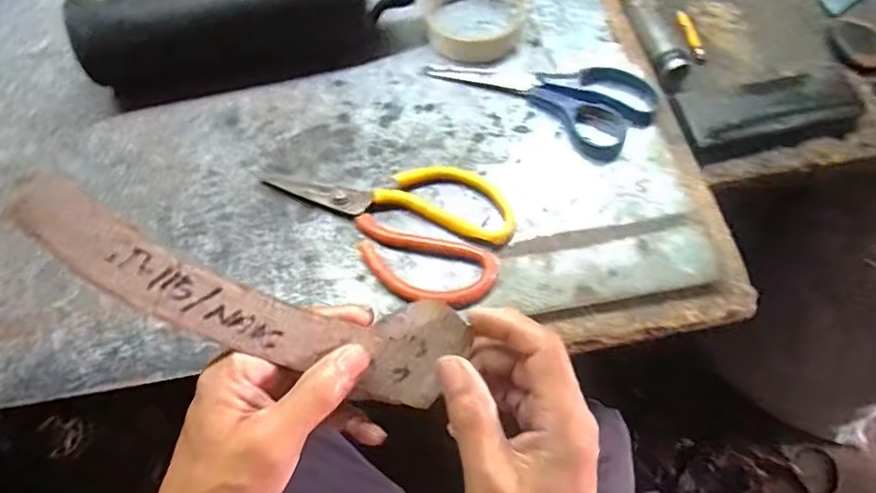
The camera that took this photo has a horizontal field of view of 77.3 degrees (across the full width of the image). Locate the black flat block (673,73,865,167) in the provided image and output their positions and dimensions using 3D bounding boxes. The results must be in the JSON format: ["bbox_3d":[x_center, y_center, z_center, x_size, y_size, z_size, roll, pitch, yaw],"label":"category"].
[{"bbox_3d":[0.269,-0.110,0.450,0.160,0.021,0.059,-15,70,-6],"label":"black flat block"}]

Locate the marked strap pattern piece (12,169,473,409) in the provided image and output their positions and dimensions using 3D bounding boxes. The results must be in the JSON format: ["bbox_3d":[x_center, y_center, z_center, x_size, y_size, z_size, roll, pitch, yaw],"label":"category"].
[{"bbox_3d":[-0.085,0.031,0.261,0.205,0.005,0.058,20,101,-19],"label":"marked strap pattern piece"}]

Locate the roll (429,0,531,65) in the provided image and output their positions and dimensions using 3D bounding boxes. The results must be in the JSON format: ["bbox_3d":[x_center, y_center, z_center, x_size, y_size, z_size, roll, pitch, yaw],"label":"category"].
[{"bbox_3d":[0.035,-0.198,0.459,0.080,0.017,0.098,19,70,7],"label":"roll"}]

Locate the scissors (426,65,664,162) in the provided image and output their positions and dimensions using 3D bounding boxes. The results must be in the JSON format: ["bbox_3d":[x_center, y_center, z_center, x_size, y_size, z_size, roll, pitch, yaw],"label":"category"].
[{"bbox_3d":[0.081,-0.127,0.426,0.168,0.016,0.074,30,72,11],"label":"scissors"}]

